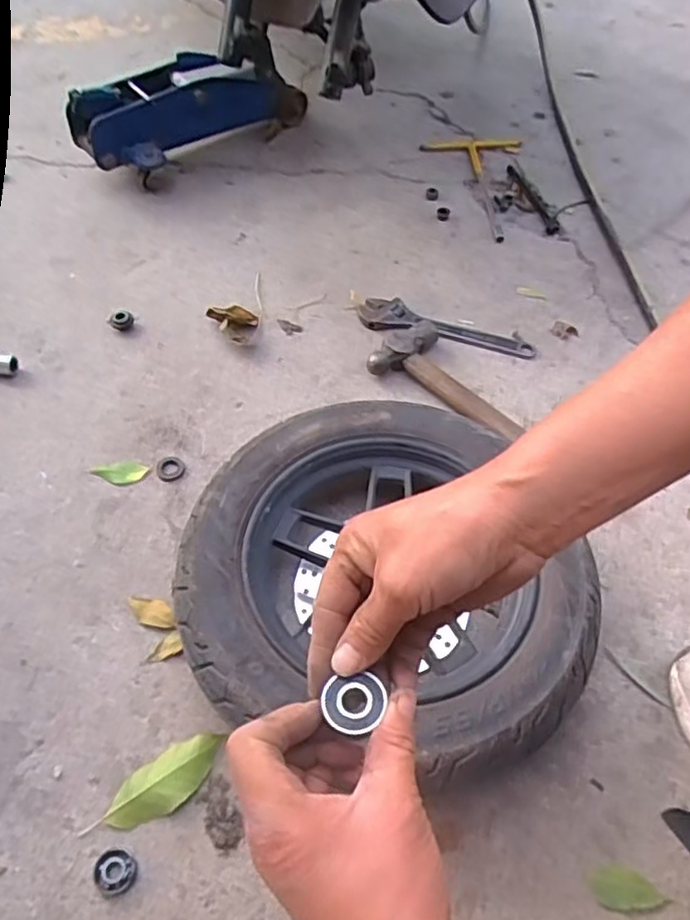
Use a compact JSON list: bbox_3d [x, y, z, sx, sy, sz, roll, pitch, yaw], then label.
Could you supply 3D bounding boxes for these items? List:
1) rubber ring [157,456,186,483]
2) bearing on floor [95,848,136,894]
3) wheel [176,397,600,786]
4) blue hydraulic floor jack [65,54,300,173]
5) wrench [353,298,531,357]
[{"bbox_3d":[-0.199,0.009,0.741,0.032,0.008,0.033,1,55,-1],"label":"rubber ring"},{"bbox_3d":[-0.183,0.326,0.515,0.032,0.009,0.029,17,56,10],"label":"bearing on floor"},{"bbox_3d":[0.042,0.109,0.630,0.365,0.100,0.339,1,55,-1],"label":"wheel"},{"bbox_3d":[-0.244,-0.566,1.045,0.371,0.131,0.106,-30,64,-20],"label":"blue hydraulic floor jack"},{"bbox_3d":[0.136,-0.179,0.881,0.239,0.013,0.054,16,56,9],"label":"wrench"}]

